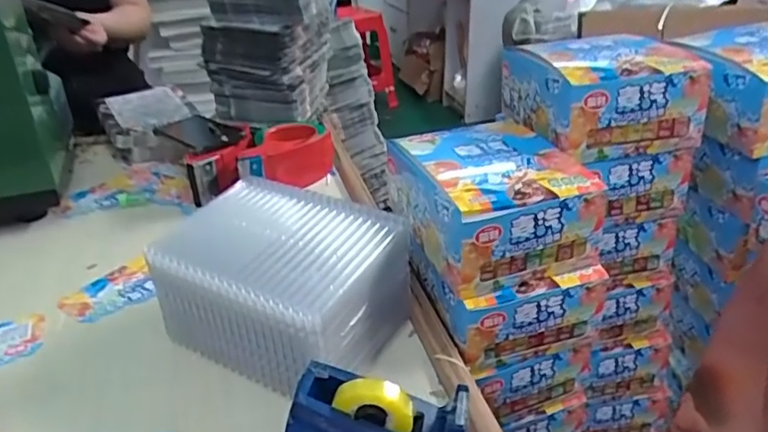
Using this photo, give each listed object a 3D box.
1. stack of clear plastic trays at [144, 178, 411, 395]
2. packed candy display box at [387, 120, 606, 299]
[{"bbox_3d":[-0.099,0.068,0.561,0.206,0.128,0.158,18,33,27],"label":"stack of clear plastic trays"},{"bbox_3d":[0.107,-0.020,0.608,0.152,0.097,0.186,-10,31,-16],"label":"packed candy display box"}]

